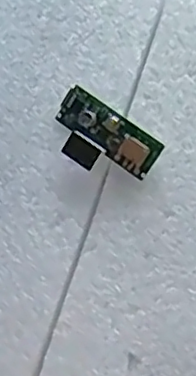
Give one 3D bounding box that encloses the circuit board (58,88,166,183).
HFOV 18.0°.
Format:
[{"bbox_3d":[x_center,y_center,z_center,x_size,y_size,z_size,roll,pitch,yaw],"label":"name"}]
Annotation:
[{"bbox_3d":[0.001,-0.017,0.207,0.038,0.009,0.024,38,74,12],"label":"circuit board"}]

